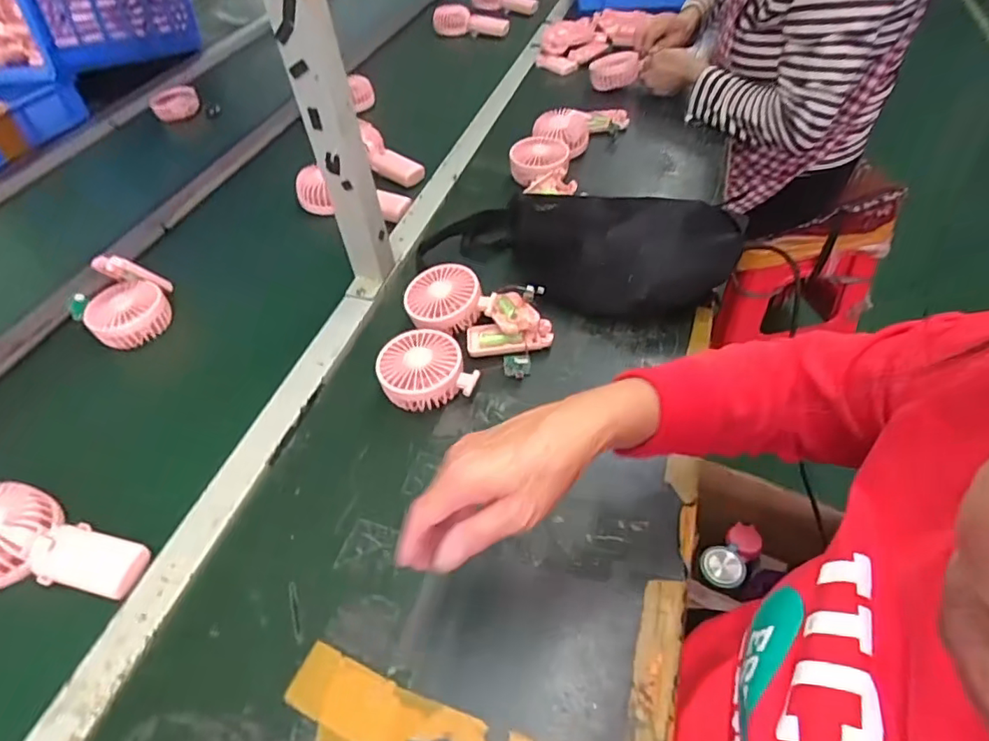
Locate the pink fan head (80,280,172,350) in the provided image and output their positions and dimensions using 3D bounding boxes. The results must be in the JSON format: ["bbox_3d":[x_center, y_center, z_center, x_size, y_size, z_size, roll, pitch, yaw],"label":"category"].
[{"bbox_3d":[-0.450,-0.073,0.686,0.087,0.039,0.091,28,50,0],"label":"pink fan head"}]

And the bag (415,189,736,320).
[{"bbox_3d":[0.081,-0.146,0.659,0.374,0.103,0.130,18,52,21],"label":"bag"}]

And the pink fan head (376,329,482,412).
[{"bbox_3d":[-0.073,0.003,0.584,0.092,0.044,0.090,-23,50,-15],"label":"pink fan head"}]

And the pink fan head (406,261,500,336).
[{"bbox_3d":[-0.057,-0.082,0.648,0.092,0.043,0.085,-20,49,-12],"label":"pink fan head"}]

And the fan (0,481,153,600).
[{"bbox_3d":[-0.394,0.156,0.491,0.177,0.033,0.083,15,50,1],"label":"fan"}]

